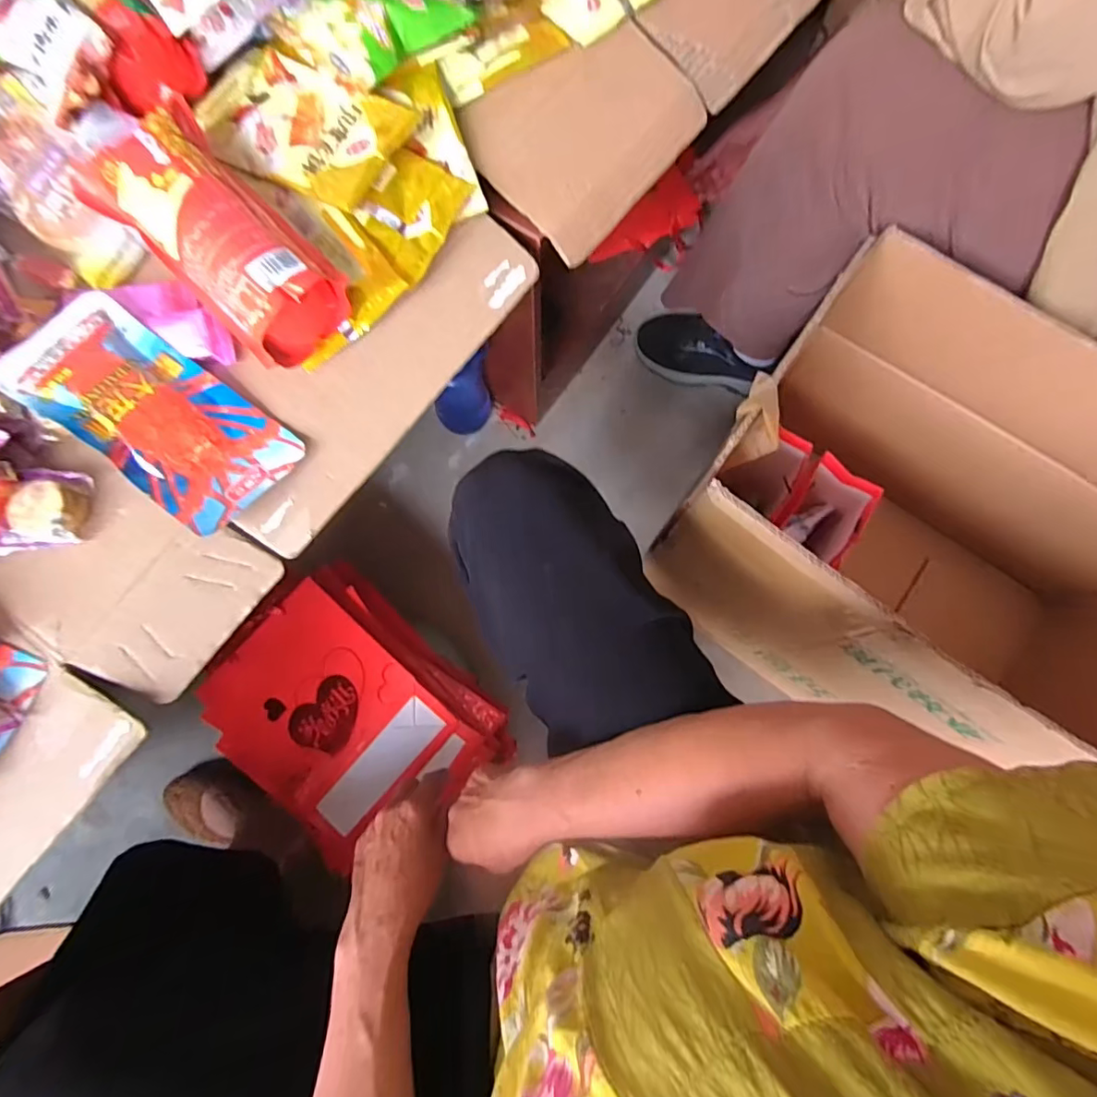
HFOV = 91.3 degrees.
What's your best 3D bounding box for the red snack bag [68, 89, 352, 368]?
[{"bbox_3d":[-0.240,-0.231,0.399,0.205,0.075,0.092,44,81,9],"label":"red snack bag"}]

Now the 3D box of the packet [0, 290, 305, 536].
[{"bbox_3d":[-0.294,-0.101,0.395,0.197,0.022,0.095,37,80,-6],"label":"packet"}]

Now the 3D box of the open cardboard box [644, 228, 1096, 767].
[{"bbox_3d":[0.464,0.011,0.645,0.561,0.394,0.386,34,80,8],"label":"open cardboard box"}]

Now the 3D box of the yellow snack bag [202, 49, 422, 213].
[{"bbox_3d":[-0.198,-0.338,0.436,0.154,0.021,0.105,24,79,6],"label":"yellow snack bag"}]

